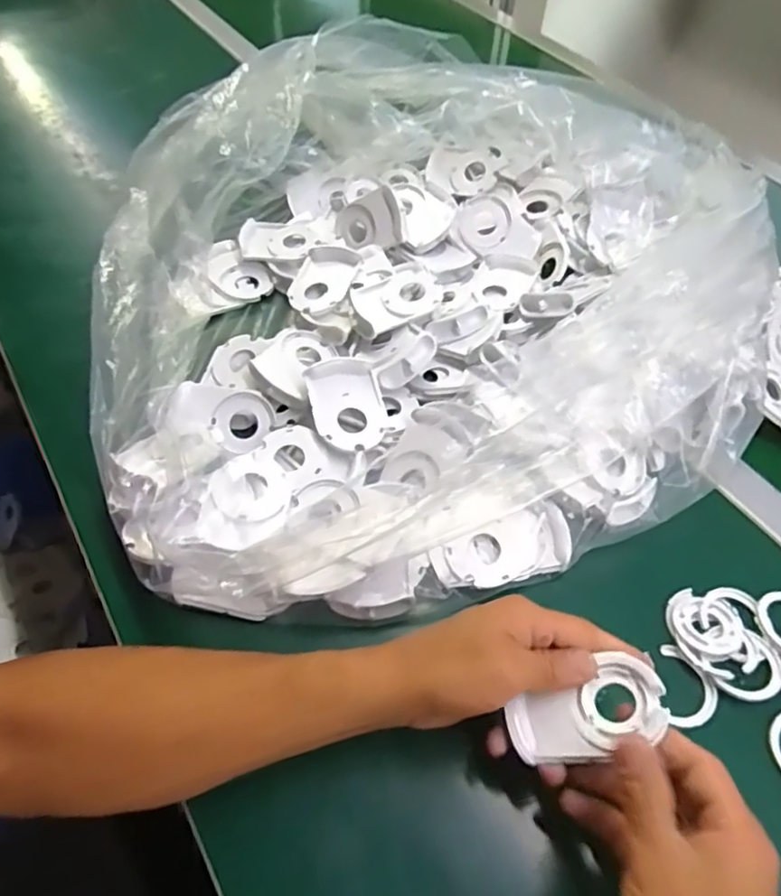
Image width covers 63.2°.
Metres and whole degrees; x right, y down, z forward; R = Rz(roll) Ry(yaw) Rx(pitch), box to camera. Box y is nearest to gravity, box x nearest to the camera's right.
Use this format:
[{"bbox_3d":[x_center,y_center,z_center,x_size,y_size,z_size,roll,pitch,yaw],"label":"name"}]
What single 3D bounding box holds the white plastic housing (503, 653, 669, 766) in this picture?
[{"bbox_3d":[0.107,0.145,0.348,0.084,0.011,0.042,-25,55,8],"label":"white plastic housing"}]

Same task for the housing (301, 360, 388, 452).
[{"bbox_3d":[-0.032,-0.034,0.504,0.058,0.027,0.075,-13,54,-12],"label":"housing"}]

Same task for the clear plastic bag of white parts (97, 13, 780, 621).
[{"bbox_3d":[0.028,-0.181,0.584,0.593,0.129,0.604,-18,56,-16],"label":"clear plastic bag of white parts"}]

